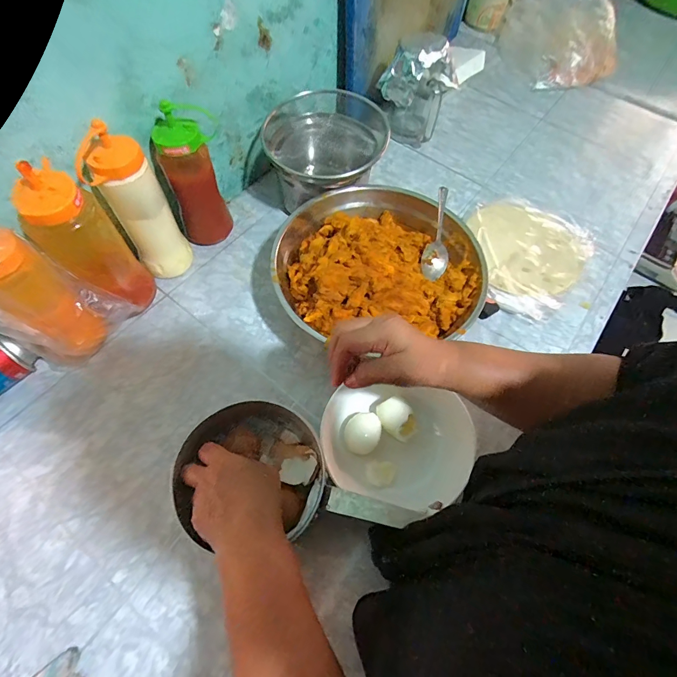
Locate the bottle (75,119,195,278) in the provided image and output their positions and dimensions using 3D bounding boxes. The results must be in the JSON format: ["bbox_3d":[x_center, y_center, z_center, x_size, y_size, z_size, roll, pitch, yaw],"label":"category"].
[{"bbox_3d":[-0.267,-0.171,0.514,0.075,0.214,0.065,-24,65,-14],"label":"bottle"}]

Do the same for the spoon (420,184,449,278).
[{"bbox_3d":[0.152,-0.157,0.556,0.037,0.032,0.146,16,62,5],"label":"spoon"}]

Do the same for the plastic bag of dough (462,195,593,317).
[{"bbox_3d":[0.298,-0.149,0.625,0.198,0.025,0.227,36,66,16],"label":"plastic bag of dough"}]

